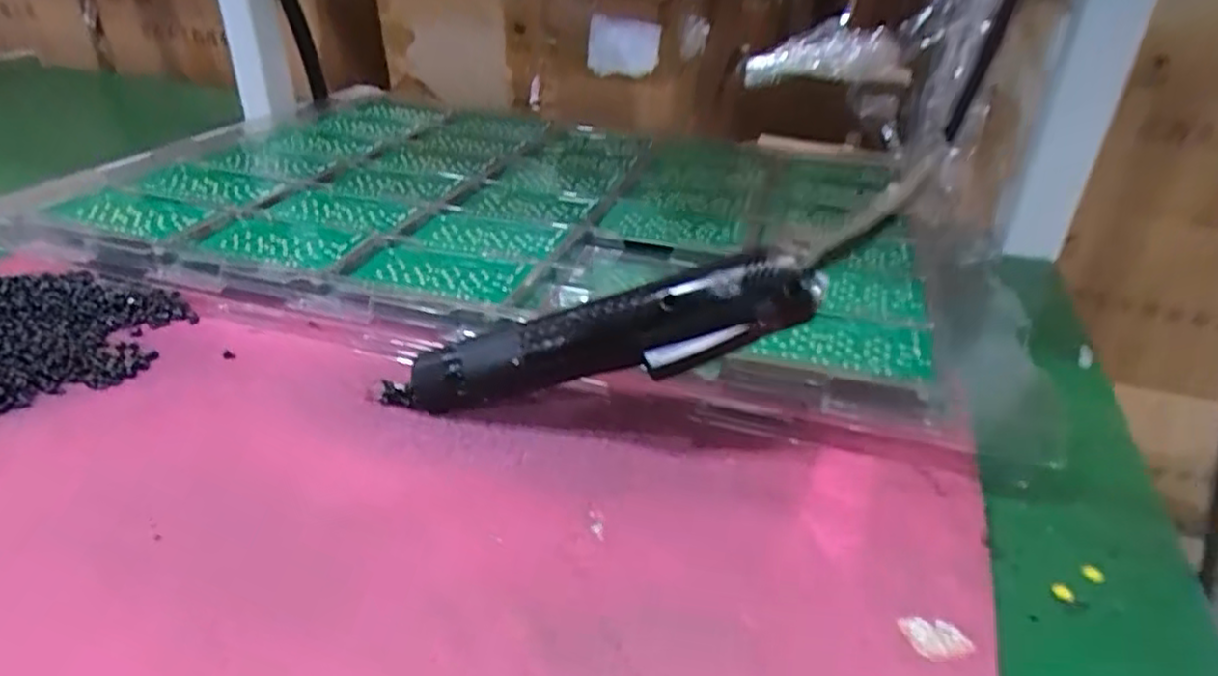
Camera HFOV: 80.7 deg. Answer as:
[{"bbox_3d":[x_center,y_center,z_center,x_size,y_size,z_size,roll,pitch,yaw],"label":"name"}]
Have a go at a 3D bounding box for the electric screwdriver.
[{"bbox_3d":[-0.010,0.002,0.341,0.213,0.035,0.029,-14,29,18],"label":"electric screwdriver"}]

